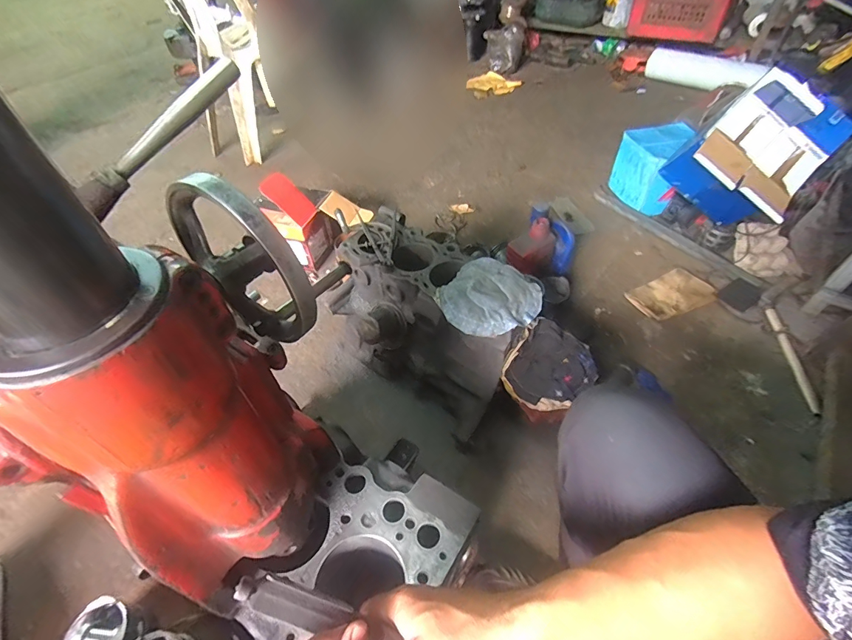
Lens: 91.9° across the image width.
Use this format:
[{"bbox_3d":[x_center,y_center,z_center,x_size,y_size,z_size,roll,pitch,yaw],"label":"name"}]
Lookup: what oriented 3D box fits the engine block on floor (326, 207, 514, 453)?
[{"bbox_3d":[-0.009,0.006,0.898,0.424,0.290,0.246,31,57,27],"label":"engine block on floor"}]

